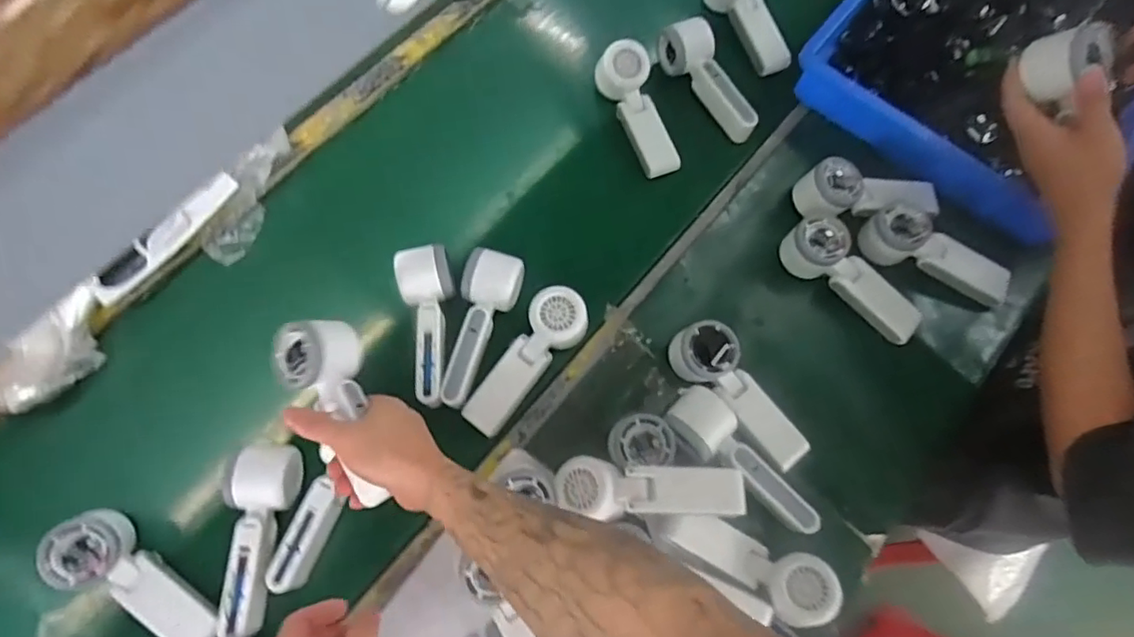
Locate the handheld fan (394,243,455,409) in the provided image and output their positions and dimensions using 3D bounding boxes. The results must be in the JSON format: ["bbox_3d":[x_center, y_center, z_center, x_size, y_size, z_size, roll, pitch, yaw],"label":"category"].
[{"bbox_3d":[-0.138,0.008,0.625,0.053,0.050,0.161,-10,73,-5],"label":"handheld fan"}]

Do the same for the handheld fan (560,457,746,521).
[{"bbox_3d":[0.073,0.159,0.546,0.164,0.042,0.055,4,72,-1],"label":"handheld fan"}]

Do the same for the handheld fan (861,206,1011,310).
[{"bbox_3d":[0.417,-0.072,0.678,0.169,0.052,0.055,23,73,5],"label":"handheld fan"}]

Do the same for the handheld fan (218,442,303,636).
[{"bbox_3d":[-0.284,0.199,0.549,0.049,0.043,0.164,0,72,-2],"label":"handheld fan"}]

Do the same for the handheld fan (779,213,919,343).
[{"bbox_3d":[0.315,-0.042,0.666,0.167,0.063,0.056,41,75,10],"label":"handheld fan"}]

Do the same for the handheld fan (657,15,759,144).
[{"bbox_3d":[0.172,-0.292,0.734,0.045,0.053,0.162,-26,75,-10],"label":"handheld fan"}]

